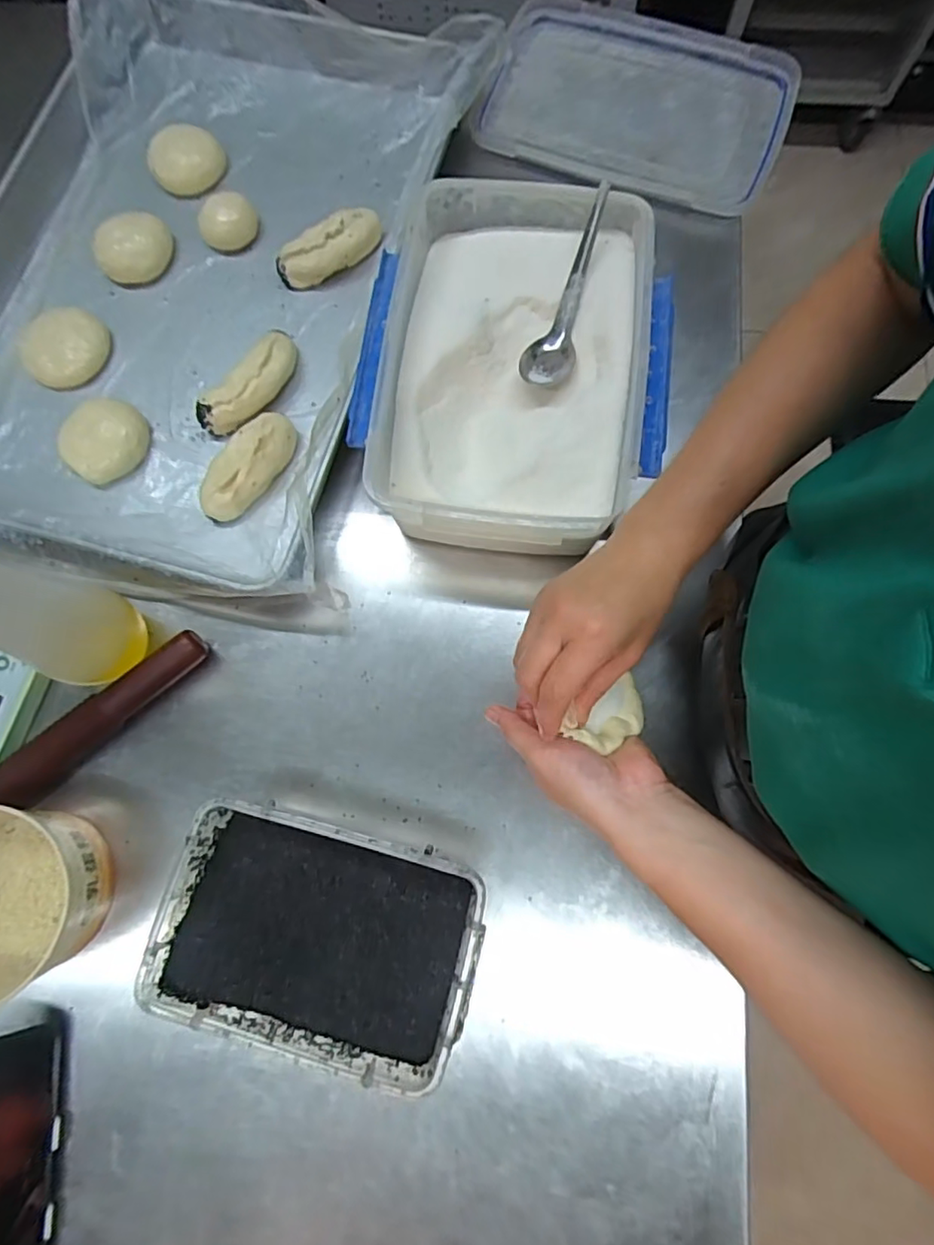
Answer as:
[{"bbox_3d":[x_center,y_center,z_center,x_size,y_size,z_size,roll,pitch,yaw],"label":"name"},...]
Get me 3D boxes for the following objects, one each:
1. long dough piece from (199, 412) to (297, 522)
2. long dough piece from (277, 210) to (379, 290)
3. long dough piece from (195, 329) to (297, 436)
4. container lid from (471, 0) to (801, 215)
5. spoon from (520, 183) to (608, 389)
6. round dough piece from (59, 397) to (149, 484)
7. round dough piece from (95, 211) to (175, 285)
[{"bbox_3d":[-0.196,-0.139,0.531,0.045,0.035,0.107,26,78,8],"label":"long dough piece"},{"bbox_3d":[-0.134,-0.369,0.580,0.108,0.036,0.038,-25,77,-4],"label":"long dough piece"},{"bbox_3d":[-0.197,-0.221,0.549,0.044,0.031,0.117,39,81,10],"label":"long dough piece"},{"bbox_3d":[0.183,-0.574,0.636,0.318,0.031,0.238,23,75,8],"label":"container lid"},{"bbox_3d":[0.087,-0.281,0.498,0.040,0.027,0.165,18,94,6],"label":"spoon"},{"bbox_3d":[-0.334,-0.168,0.548,0.066,0.028,0.075,32,79,9],"label":"round dough piece"},{"bbox_3d":[-0.341,-0.386,0.602,0.074,0.026,0.074,0,76,2],"label":"round dough piece"}]

